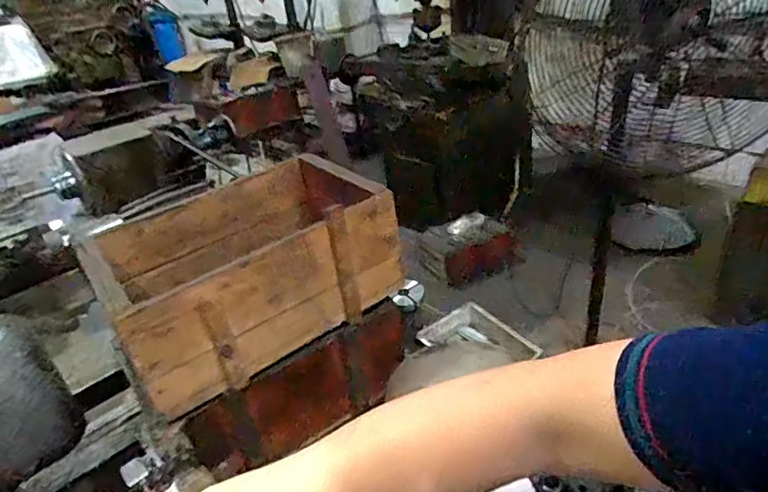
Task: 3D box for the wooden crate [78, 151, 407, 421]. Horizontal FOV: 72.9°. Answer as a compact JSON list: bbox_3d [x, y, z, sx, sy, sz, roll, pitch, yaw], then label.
[{"bbox_3d":[-0.182,0.023,0.708,0.353,0.146,0.244,-25,34,-27],"label":"wooden crate"}]

